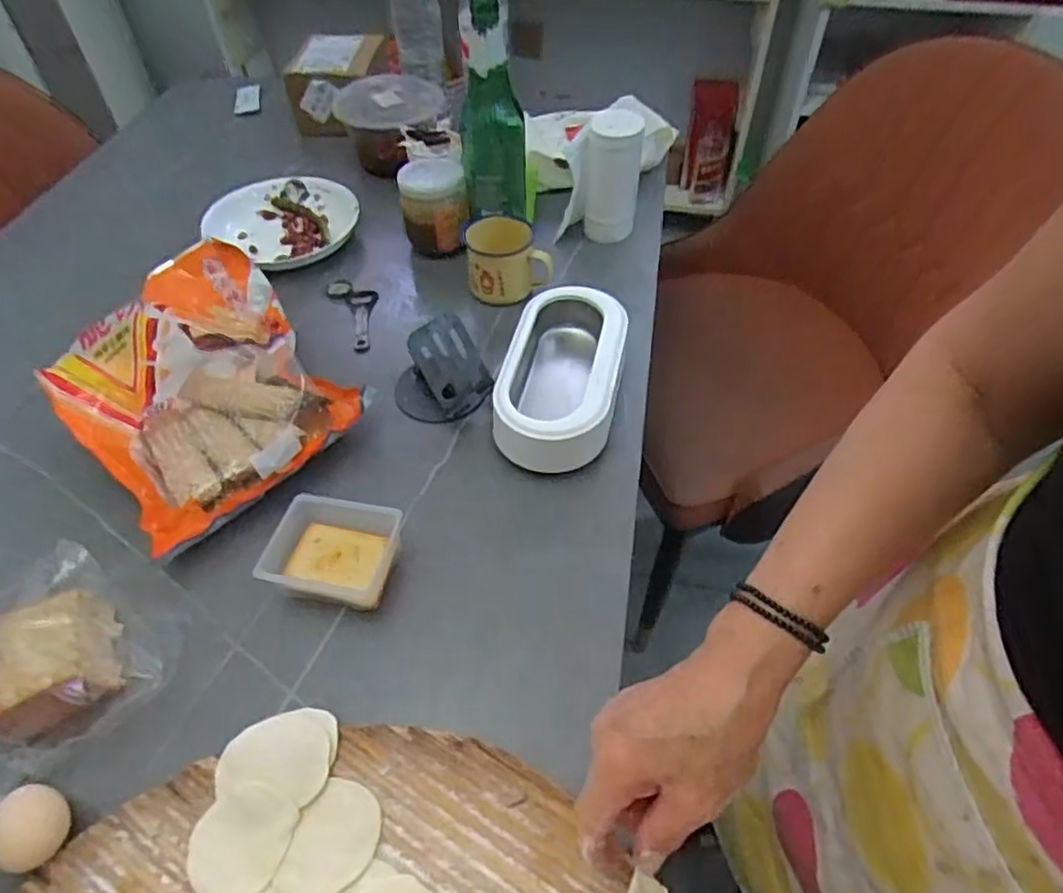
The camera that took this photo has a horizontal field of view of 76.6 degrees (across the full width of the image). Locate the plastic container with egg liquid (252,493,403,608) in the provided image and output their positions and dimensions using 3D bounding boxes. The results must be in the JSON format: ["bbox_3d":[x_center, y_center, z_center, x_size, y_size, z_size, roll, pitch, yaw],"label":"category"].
[{"bbox_3d":[-0.147,0.082,0.513,0.093,0.045,0.076,4,49,6],"label":"plastic container with egg liquid"}]

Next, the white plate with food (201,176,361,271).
[{"bbox_3d":[-0.291,-0.269,0.809,0.170,0.035,0.141,28,56,23],"label":"white plate with food"}]

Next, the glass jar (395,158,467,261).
[{"bbox_3d":[-0.110,-0.273,0.767,0.073,0.081,0.077,-1,50,1],"label":"glass jar"}]

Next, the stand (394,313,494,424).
[{"bbox_3d":[-0.086,-0.076,0.616,0.085,0.082,0.076,-15,51,-11],"label":"stand"}]

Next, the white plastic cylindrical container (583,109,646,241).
[{"bbox_3d":[0.094,-0.304,0.771,0.057,0.134,0.065,6,50,7],"label":"white plastic cylindrical container"}]

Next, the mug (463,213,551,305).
[{"bbox_3d":[-0.026,-0.202,0.727,0.087,0.068,0.075,-8,50,-5],"label":"mug"}]

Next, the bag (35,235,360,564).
[{"bbox_3d":[-0.291,-0.053,0.597,0.205,0.096,0.240,-35,57,-25],"label":"bag"}]

